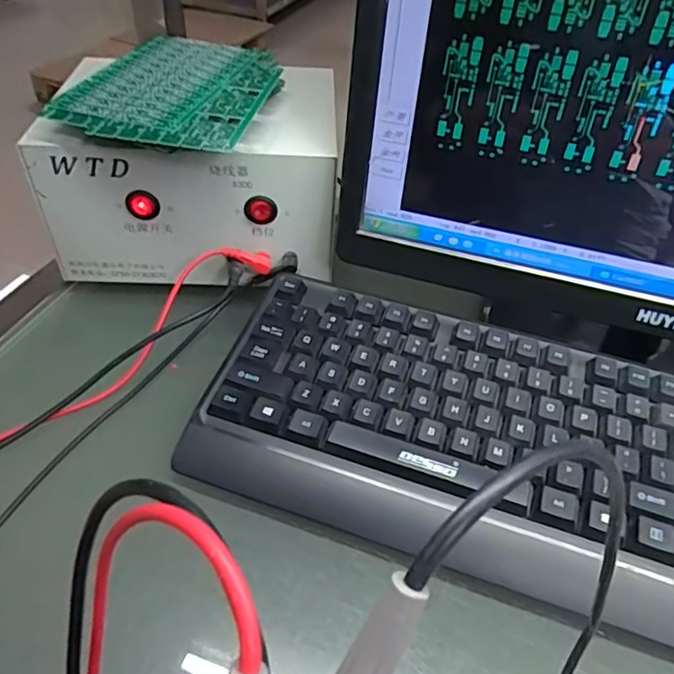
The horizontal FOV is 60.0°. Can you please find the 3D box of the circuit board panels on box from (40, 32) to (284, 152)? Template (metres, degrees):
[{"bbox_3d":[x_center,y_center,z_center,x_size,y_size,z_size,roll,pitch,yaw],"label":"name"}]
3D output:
[{"bbox_3d":[-0.107,-0.169,0.395,0.120,0.015,0.158,9,44,6],"label":"circuit board panels on box"}]

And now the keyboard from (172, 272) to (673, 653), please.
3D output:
[{"bbox_3d":[0.136,0.075,0.330,0.436,0.048,0.158,16,43,13],"label":"keyboard"}]

